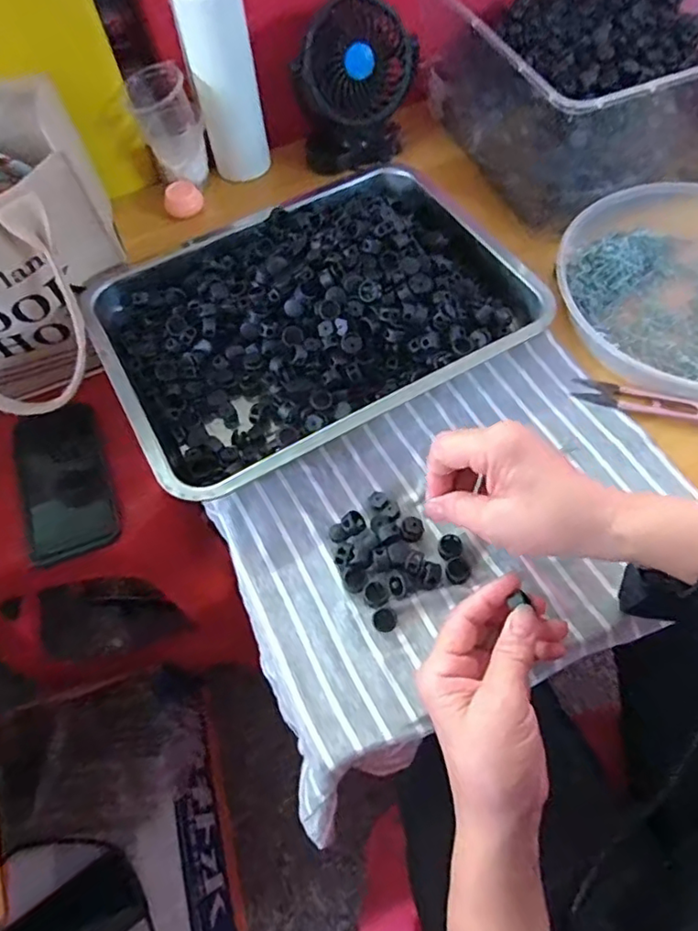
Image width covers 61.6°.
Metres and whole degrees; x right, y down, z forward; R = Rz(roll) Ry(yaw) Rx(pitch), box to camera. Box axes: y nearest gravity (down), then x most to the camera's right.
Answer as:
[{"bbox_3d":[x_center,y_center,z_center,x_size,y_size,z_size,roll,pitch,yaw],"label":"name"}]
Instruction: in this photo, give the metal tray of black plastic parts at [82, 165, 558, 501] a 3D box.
[{"bbox_3d":[-0.037,-0.140,0.502,0.341,0.052,0.263,-28,64,-12],"label":"metal tray of black plastic parts"}]

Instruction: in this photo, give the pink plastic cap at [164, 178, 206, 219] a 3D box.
[{"bbox_3d":[-0.172,-0.276,0.604,0.039,0.020,0.035,-25,64,-10],"label":"pink plastic cap"}]

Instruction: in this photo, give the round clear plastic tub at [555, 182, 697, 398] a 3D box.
[{"bbox_3d":[0.294,-0.150,0.497,0.219,0.040,0.209,-1,62,2],"label":"round clear plastic tub"}]

